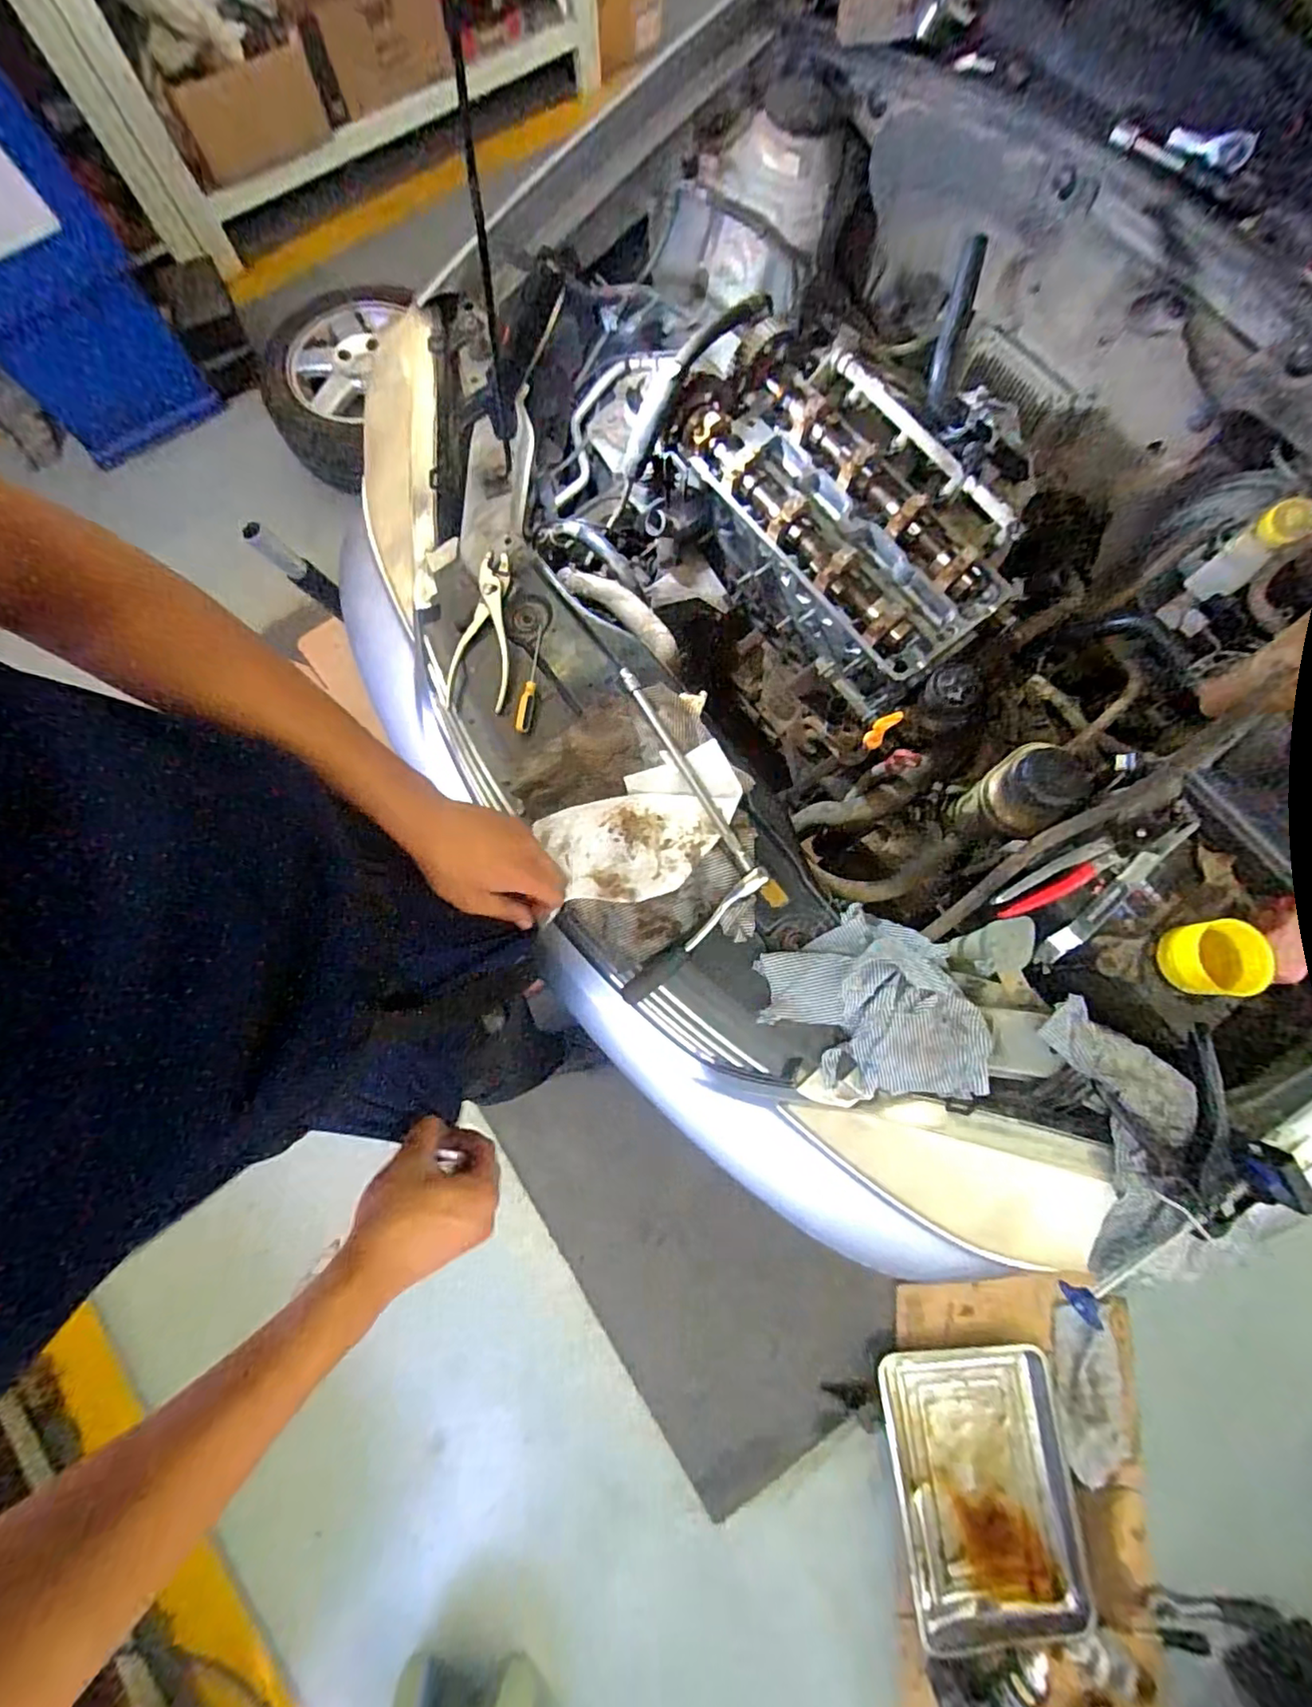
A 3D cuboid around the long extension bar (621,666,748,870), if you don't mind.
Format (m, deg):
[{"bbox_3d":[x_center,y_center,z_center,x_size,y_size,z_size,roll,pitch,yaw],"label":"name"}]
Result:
[{"bbox_3d":[0.031,-0.092,0.650,0.014,0.012,0.256,-30,79,-7],"label":"long extension bar"}]

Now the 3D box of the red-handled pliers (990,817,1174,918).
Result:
[{"bbox_3d":[0.436,0.012,0.618,0.189,0.035,0.039,-26,78,-6],"label":"red-handled pliers"}]

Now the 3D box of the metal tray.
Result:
[{"bbox_3d":[0.654,1.264,1.207,0.350,0.075,0.469,-5,77,-2],"label":"metal tray"}]

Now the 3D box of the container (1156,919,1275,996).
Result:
[{"bbox_3d":[0.535,0.102,0.585,0.073,0.051,0.073,-10,77,-3],"label":"container"}]

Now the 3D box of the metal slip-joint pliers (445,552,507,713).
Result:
[{"bbox_3d":[-0.202,-0.261,0.716,0.079,0.027,0.181,11,95,2],"label":"metal slip-joint pliers"}]

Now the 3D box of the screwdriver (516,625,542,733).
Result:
[{"bbox_3d":[-0.146,-0.205,0.715,0.017,0.016,0.132,8,77,1],"label":"screwdriver"}]

